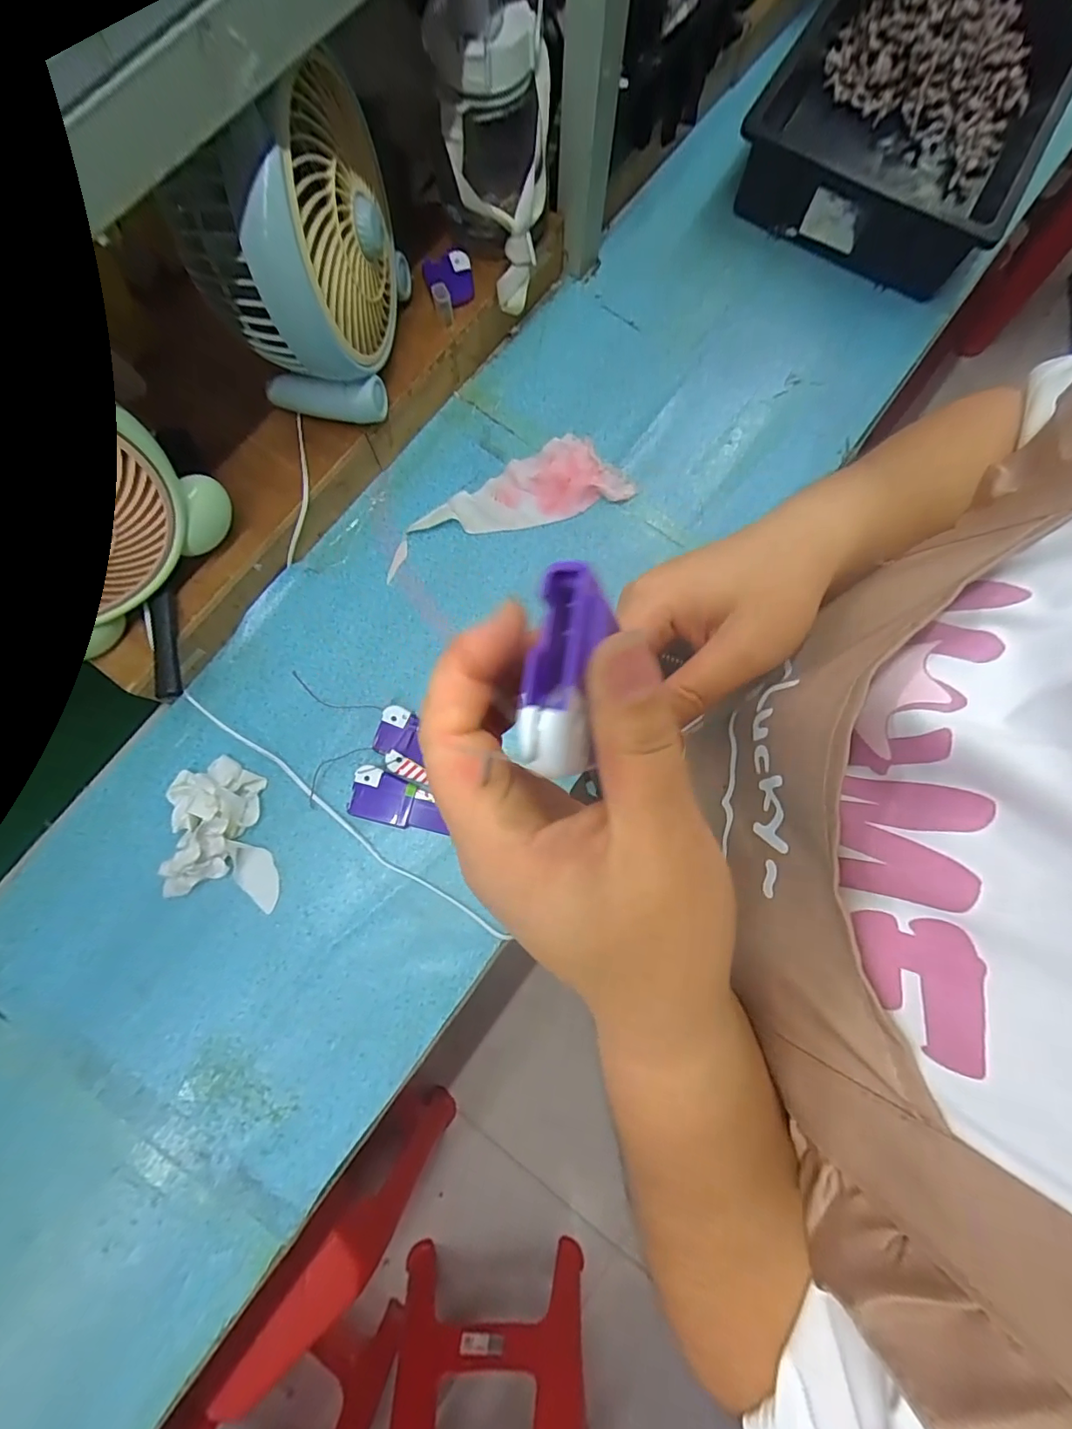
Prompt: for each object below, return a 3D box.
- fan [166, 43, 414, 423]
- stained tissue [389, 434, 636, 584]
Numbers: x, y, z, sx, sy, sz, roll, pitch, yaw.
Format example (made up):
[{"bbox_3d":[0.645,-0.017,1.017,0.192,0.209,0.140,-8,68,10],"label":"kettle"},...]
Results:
[{"bbox_3d":[-0.190,-0.396,0.441,0.125,0.198,0.186,3,79,0],"label":"fan"},{"bbox_3d":[-0.035,-0.235,0.580,0.280,0.015,0.089,-26,80,-6],"label":"stained tissue"}]

